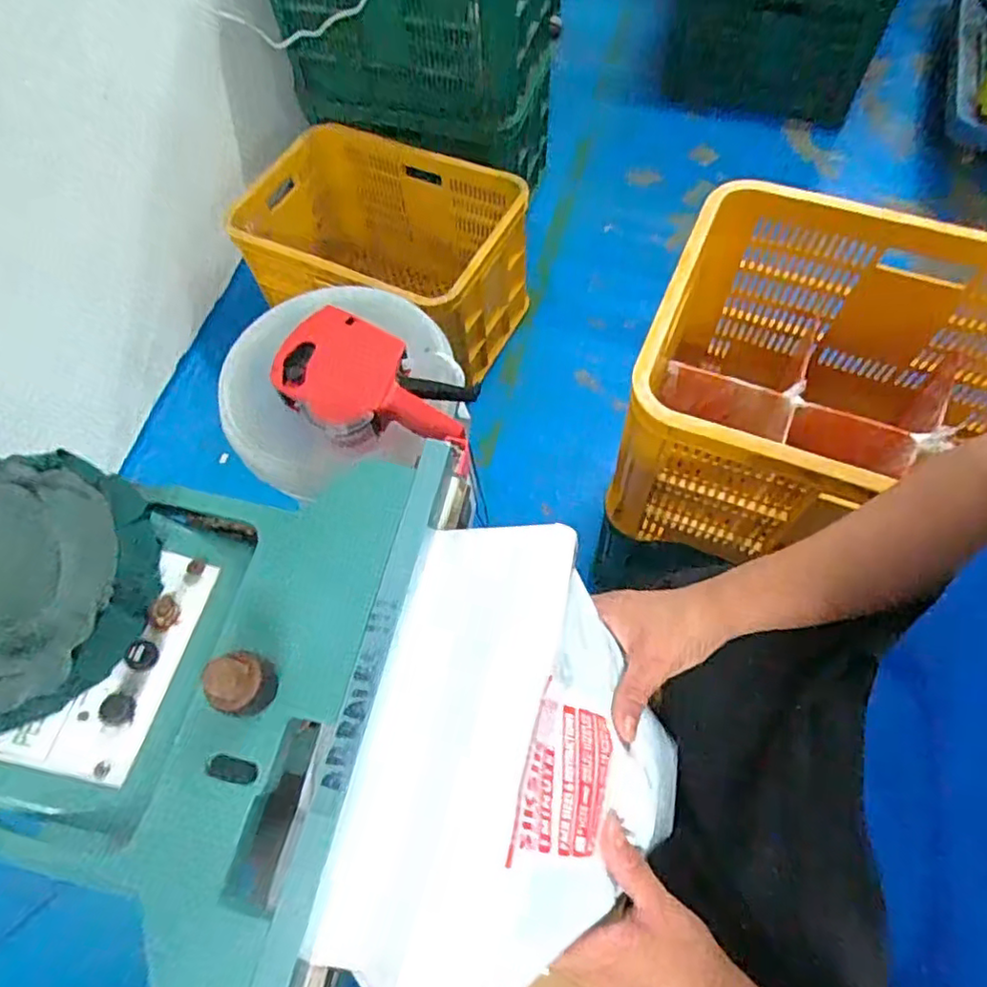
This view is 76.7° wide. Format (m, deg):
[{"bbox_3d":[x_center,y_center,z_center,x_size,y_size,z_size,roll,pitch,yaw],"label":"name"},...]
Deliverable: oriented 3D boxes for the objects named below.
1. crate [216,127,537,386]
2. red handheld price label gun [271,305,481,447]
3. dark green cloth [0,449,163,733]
[{"bbox_3d":[-0.237,-0.487,1.340,0.567,0.313,0.365,20,66,13],"label":"crate"},{"bbox_3d":[-0.124,-0.106,0.646,0.216,0.038,0.130,28,68,16],"label":"red handheld price label gun"},{"bbox_3d":[-0.274,0.055,0.356,0.127,0.050,0.153,7,64,7],"label":"dark green cloth"}]

